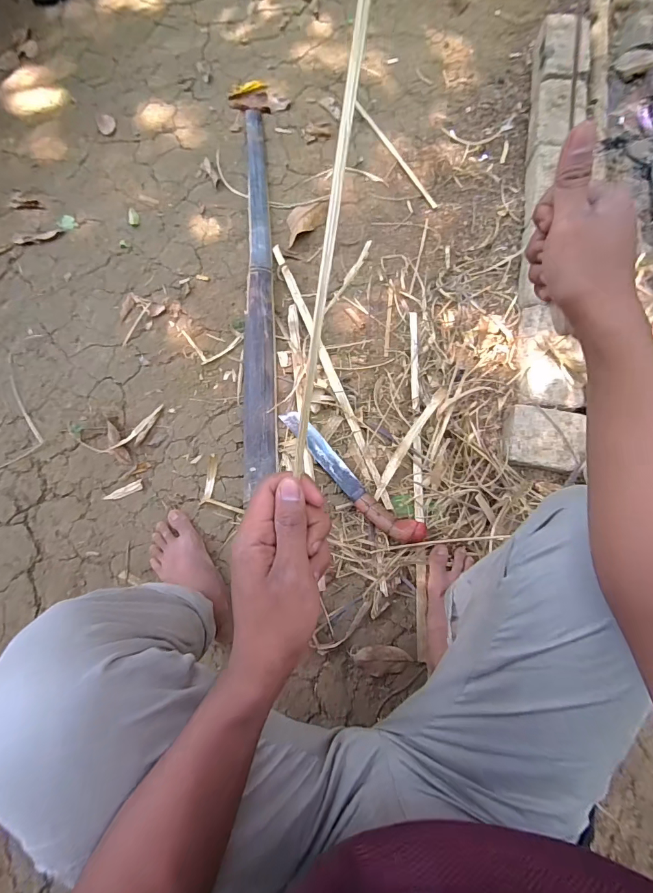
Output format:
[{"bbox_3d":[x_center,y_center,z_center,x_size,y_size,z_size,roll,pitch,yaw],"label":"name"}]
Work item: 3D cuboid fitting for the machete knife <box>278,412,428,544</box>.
[{"bbox_3d":[0.036,0.055,0.733,0.343,0.028,0.057,42,81,11],"label":"machete knife"}]

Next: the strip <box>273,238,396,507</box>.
[{"bbox_3d":[0.001,-0.175,0.817,0.024,0.013,0.640,-20,76,-3],"label":"strip"}]

